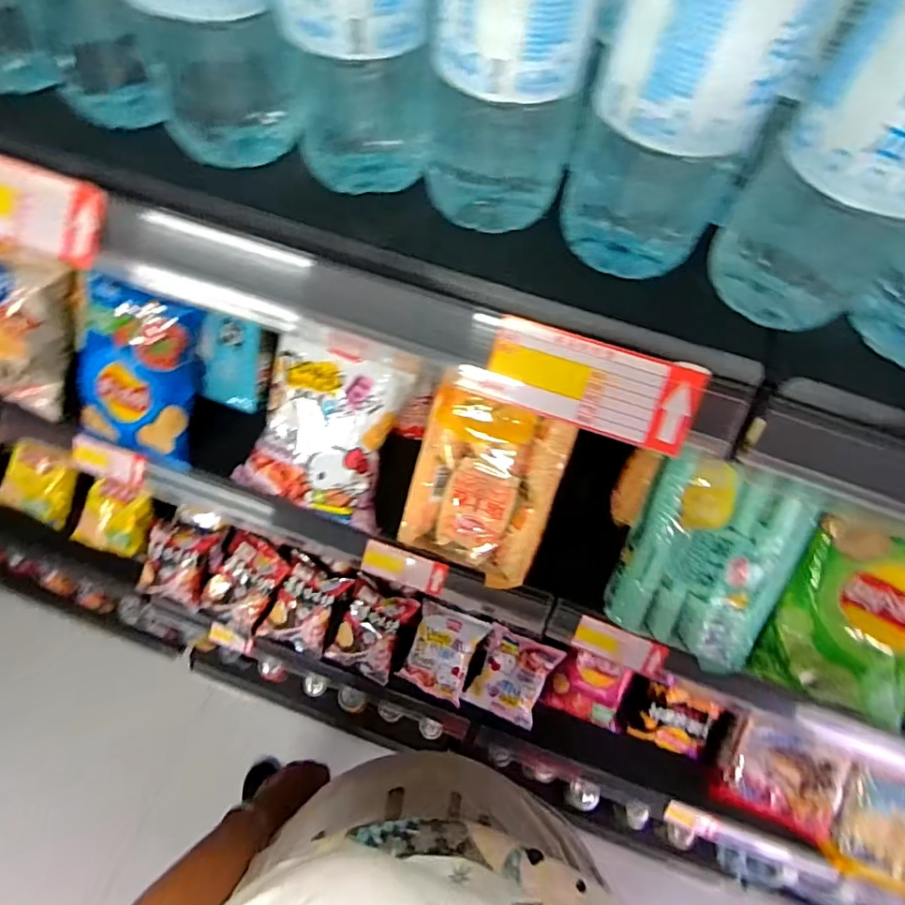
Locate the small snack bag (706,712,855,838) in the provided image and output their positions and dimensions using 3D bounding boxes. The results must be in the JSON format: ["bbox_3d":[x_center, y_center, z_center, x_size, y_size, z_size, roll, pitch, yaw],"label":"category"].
[{"bbox_3d":[0.579,0.569,0.979,0.200,0.026,0.161,19,95,7],"label":"small snack bag"}]

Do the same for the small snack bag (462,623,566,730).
[{"bbox_3d":[0.113,0.419,1.031,0.135,0.032,0.167,22,99,2],"label":"small snack bag"}]

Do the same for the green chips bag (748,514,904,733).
[{"bbox_3d":[0.391,0.166,0.528,0.154,0.043,0.172,23,102,12],"label":"green chips bag"}]

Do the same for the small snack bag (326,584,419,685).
[{"bbox_3d":[-0.157,0.344,1.060,0.129,0.038,0.176,24,98,8],"label":"small snack bag"}]

